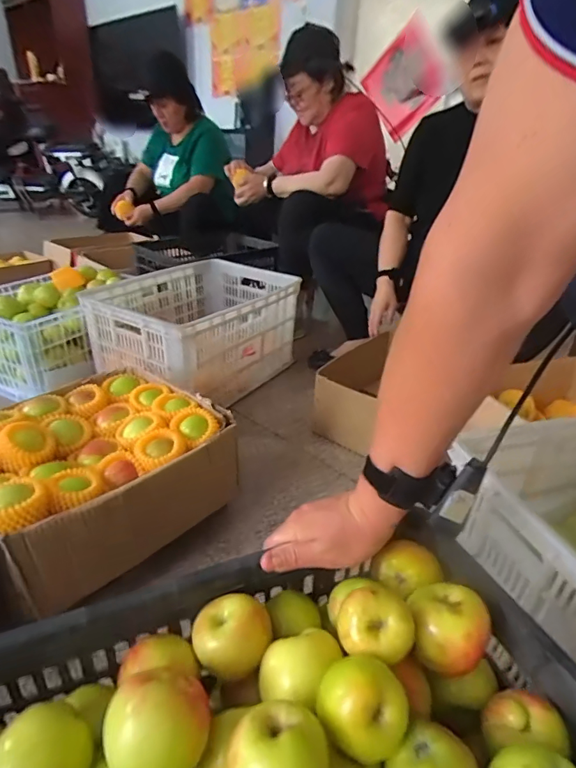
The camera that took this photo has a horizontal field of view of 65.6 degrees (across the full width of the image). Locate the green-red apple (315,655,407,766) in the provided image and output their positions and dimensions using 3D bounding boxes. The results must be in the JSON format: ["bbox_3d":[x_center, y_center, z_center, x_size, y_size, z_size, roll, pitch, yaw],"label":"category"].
[{"bbox_3d":[0.049,0.221,0.303,0.059,0.047,0.052,13,29,16],"label":"green-red apple"}]

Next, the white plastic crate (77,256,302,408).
[{"bbox_3d":[-0.252,-0.170,1.338,0.391,0.258,0.570,21,32,28],"label":"white plastic crate"}]

